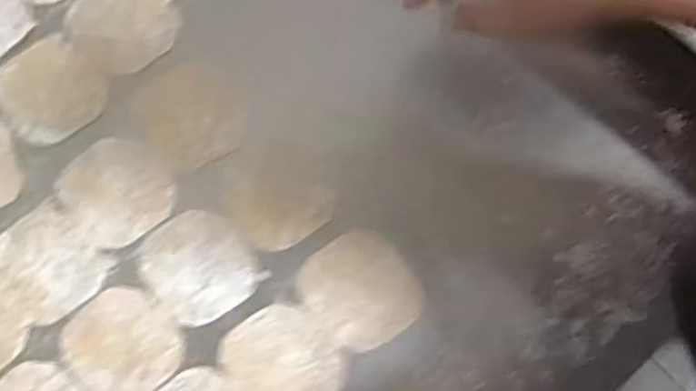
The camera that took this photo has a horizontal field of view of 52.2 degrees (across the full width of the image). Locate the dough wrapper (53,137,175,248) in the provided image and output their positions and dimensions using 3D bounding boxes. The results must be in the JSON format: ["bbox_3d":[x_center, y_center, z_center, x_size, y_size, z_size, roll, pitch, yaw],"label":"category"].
[{"bbox_3d":[-0.180,-0.004,0.548,0.077,0.004,0.081,0,78,1],"label":"dough wrapper"}]

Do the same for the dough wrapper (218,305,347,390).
[{"bbox_3d":[-0.048,0.122,0.517,0.074,0.004,0.082,-39,80,-7],"label":"dough wrapper"}]

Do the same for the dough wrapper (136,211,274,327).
[{"bbox_3d":[-0.113,0.053,0.533,0.077,0.004,0.081,-41,80,-7],"label":"dough wrapper"}]

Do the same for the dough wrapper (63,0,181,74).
[{"bbox_3d":[-0.182,-0.141,0.575,0.077,0.004,0.084,0,78,1],"label":"dough wrapper"}]

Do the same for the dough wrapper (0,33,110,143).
[{"bbox_3d":[-0.239,-0.083,0.564,0.079,0.004,0.081,0,78,1],"label":"dough wrapper"}]

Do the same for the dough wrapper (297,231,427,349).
[{"bbox_3d":[0.009,0.070,0.526,0.077,0.004,0.080,-36,80,-6],"label":"dough wrapper"}]

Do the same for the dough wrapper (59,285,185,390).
[{"bbox_3d":[-0.169,0.112,0.525,0.080,0.004,0.078,0,78,1],"label":"dough wrapper"}]

